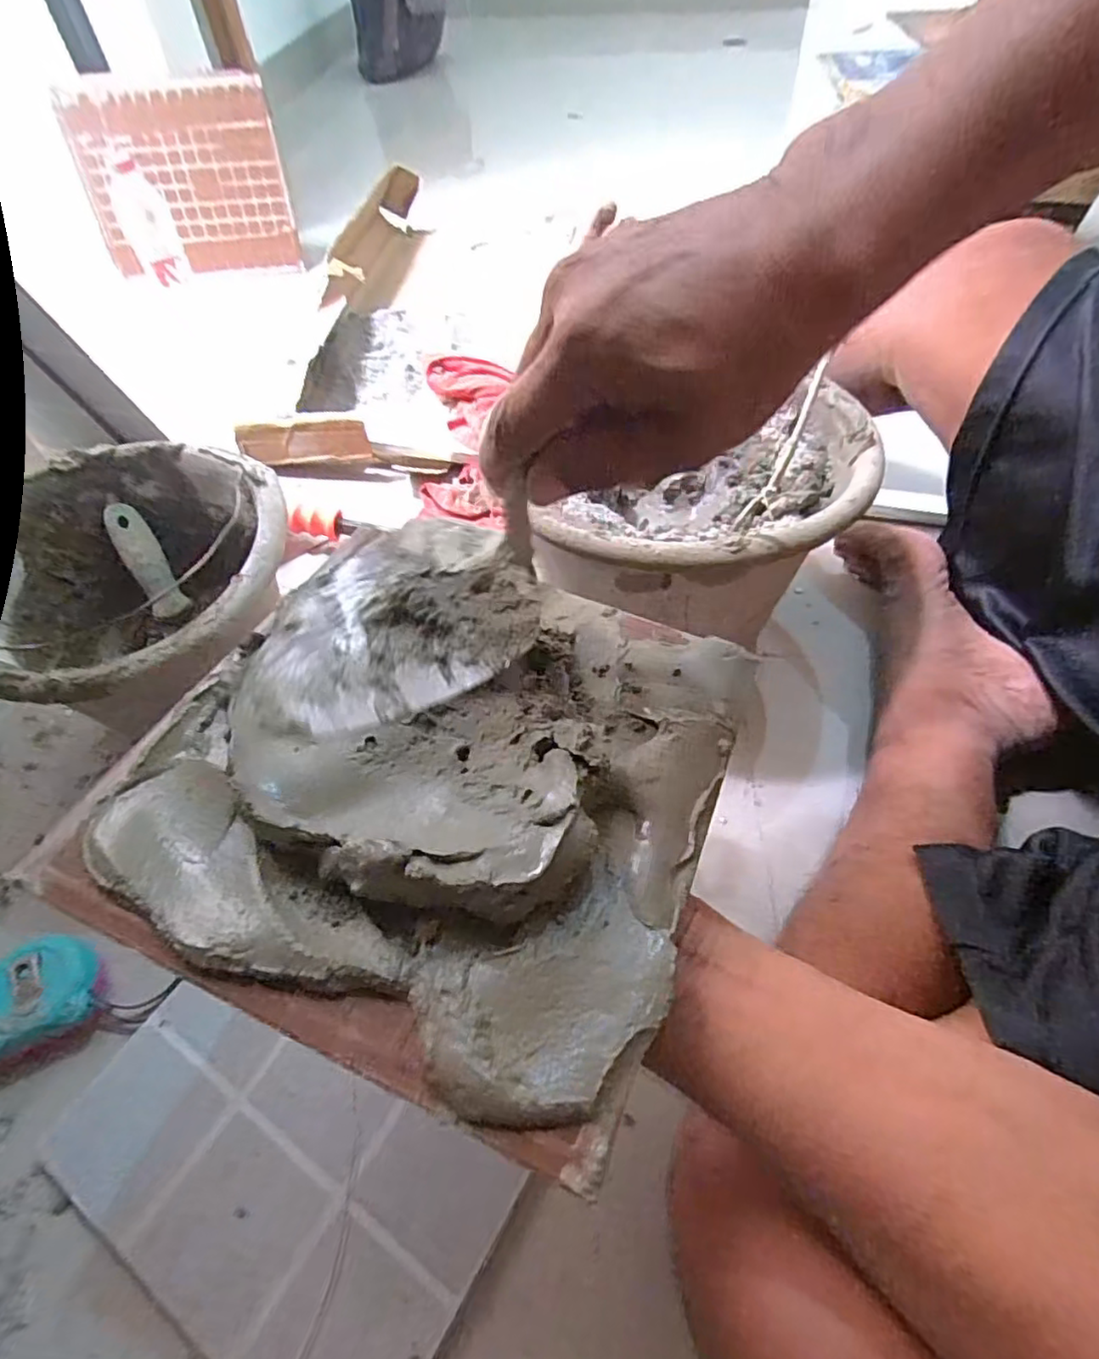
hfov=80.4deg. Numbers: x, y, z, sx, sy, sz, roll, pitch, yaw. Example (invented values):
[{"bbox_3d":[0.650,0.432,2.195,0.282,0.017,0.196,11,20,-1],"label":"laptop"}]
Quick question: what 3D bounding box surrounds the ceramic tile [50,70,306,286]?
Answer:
[{"bbox_3d":[-0.591,-0.806,1.056,0.312,0.255,0.033,-6,36,1],"label":"ceramic tile"}]

